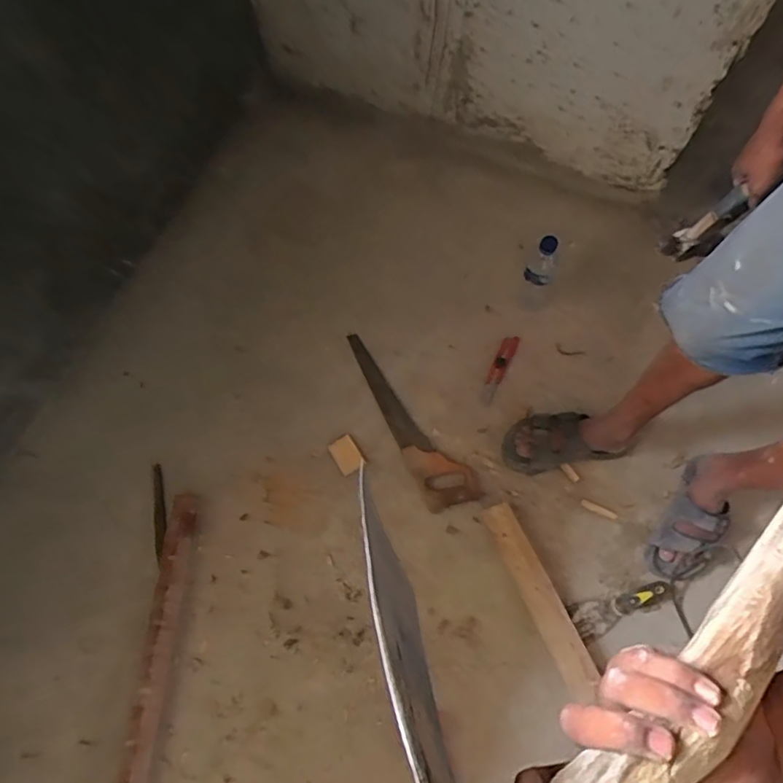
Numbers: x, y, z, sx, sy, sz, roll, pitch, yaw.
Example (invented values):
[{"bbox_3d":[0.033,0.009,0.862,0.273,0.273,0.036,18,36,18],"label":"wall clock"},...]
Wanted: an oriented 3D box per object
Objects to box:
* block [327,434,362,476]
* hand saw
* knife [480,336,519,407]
[{"bbox_3d":[-0.093,0.132,1.114,0.051,0.024,0.075,-31,72,-10],"label":"block"},{"bbox_3d":[0.039,0.048,1.132,0.112,0.024,0.425,-26,72,-8],"label":"hand saw"},{"bbox_3d":[0.236,-0.051,1.177,0.036,0.023,0.174,26,72,10],"label":"knife"}]

